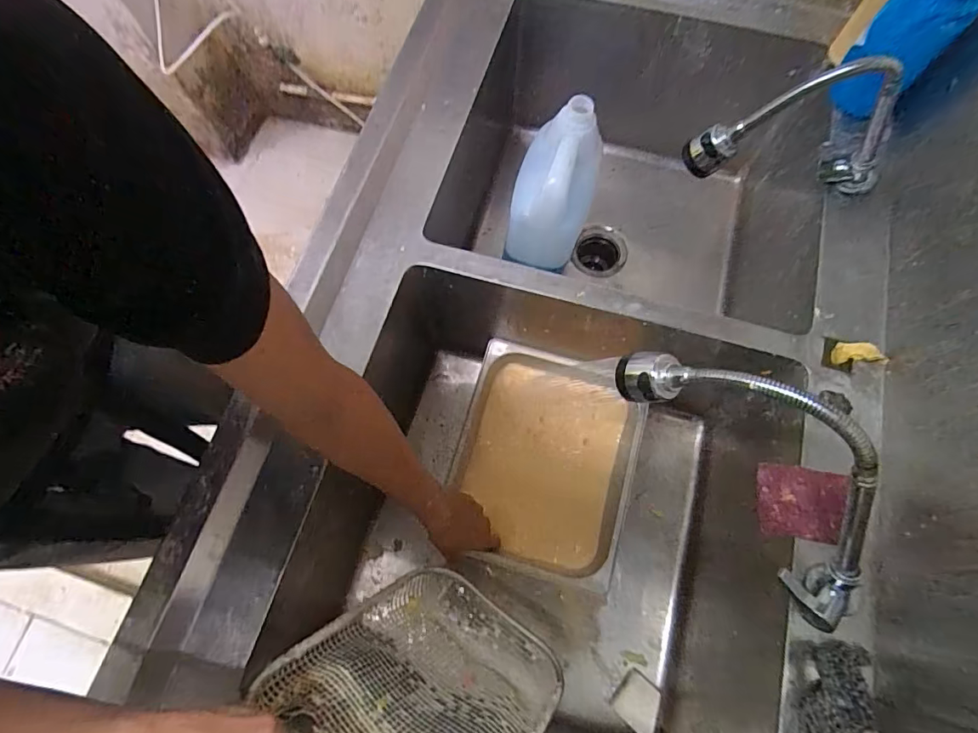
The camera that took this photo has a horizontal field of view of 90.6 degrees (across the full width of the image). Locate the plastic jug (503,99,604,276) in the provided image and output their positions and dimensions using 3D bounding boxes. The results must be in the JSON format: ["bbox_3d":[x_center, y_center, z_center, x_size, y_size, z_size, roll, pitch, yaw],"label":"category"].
[{"bbox_3d":[0.089,-0.270,0.718,0.117,0.144,0.199,19,72,8],"label":"plastic jug"}]

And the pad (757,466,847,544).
[{"bbox_3d":[0.336,0.147,0.521,0.083,0.010,0.074,7,68,15],"label":"pad"}]

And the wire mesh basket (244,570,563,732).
[{"bbox_3d":[-0.064,0.319,0.475,0.219,0.297,0.064,25,99,28],"label":"wire mesh basket"}]

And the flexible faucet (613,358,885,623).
[{"bbox_3d":[0.250,0.101,0.423,0.077,0.157,0.315,-40,91,-12],"label":"flexible faucet"}]

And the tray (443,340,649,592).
[{"bbox_3d":[0.091,0.148,0.764,0.272,0.080,0.329,17,72,7],"label":"tray"}]

